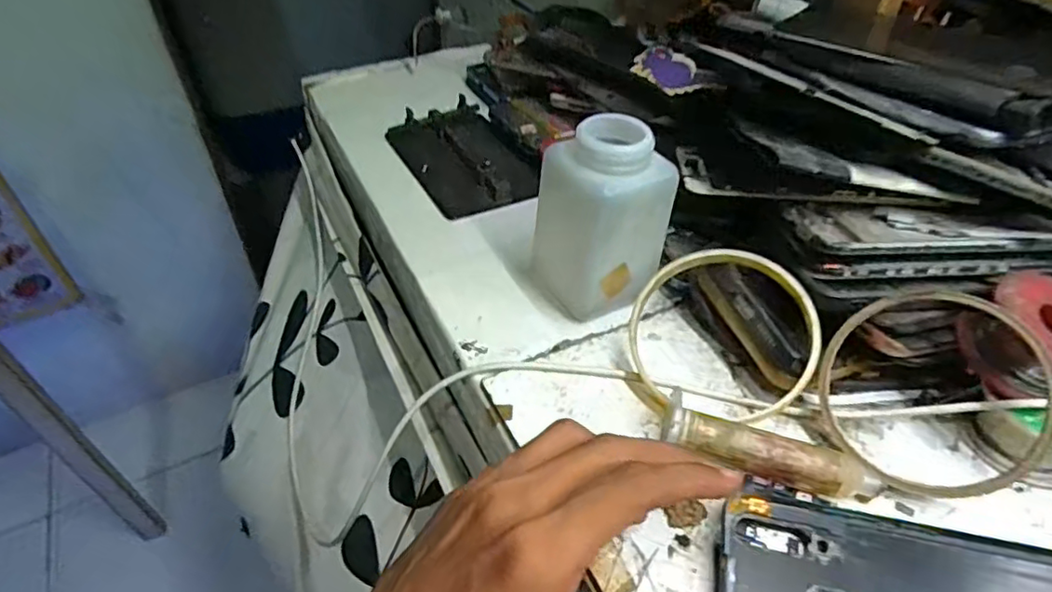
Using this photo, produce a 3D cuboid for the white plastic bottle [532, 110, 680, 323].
[{"bbox_3d":[0.040,-0.040,0.309,0.051,0.099,0.052,-22,49,-22],"label":"white plastic bottle"}]

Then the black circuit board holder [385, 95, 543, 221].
[{"bbox_3d":[-0.043,-0.098,0.424,0.075,0.016,0.118,-22,50,-22],"label":"black circuit board holder"}]

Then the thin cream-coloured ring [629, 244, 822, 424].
[{"bbox_3d":[0.091,0.016,0.285,0.081,0.013,0.077,-5,68,12],"label":"thin cream-coloured ring"}]

